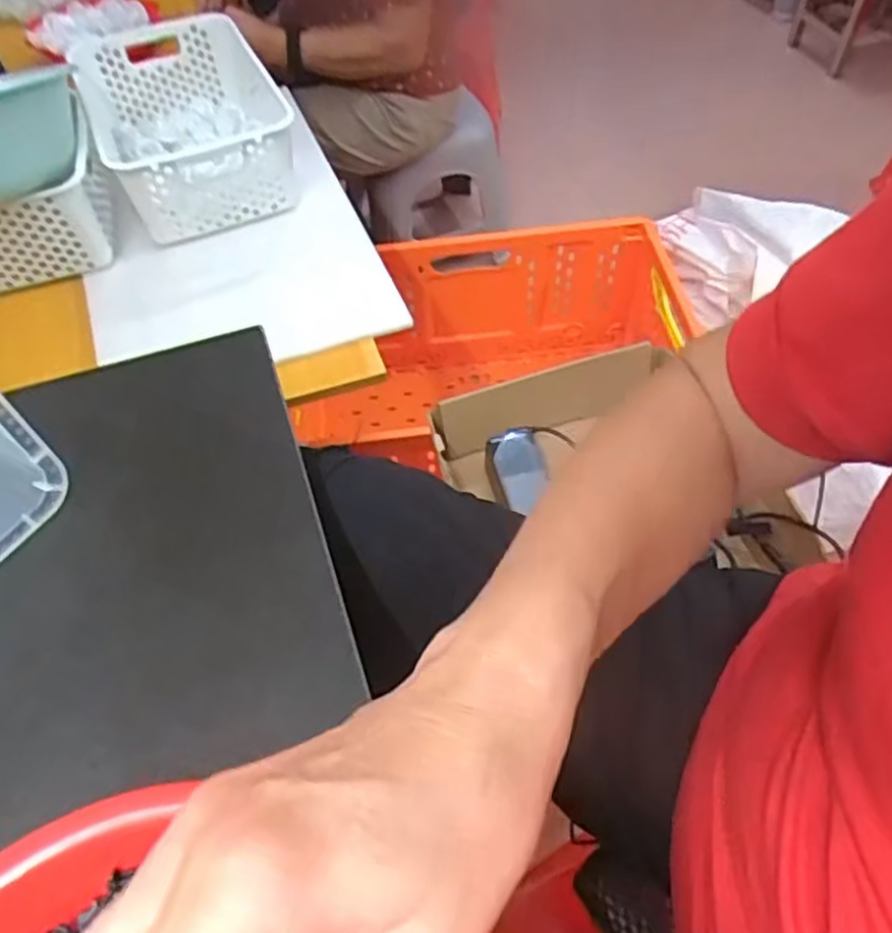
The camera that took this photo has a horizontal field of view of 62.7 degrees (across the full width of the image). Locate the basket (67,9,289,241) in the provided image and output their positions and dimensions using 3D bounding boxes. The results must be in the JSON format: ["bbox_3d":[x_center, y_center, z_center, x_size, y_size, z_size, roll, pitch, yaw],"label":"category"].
[{"bbox_3d":[-0.319,-0.420,0.921,0.220,0.125,0.305,-21,56,-13],"label":"basket"}]

